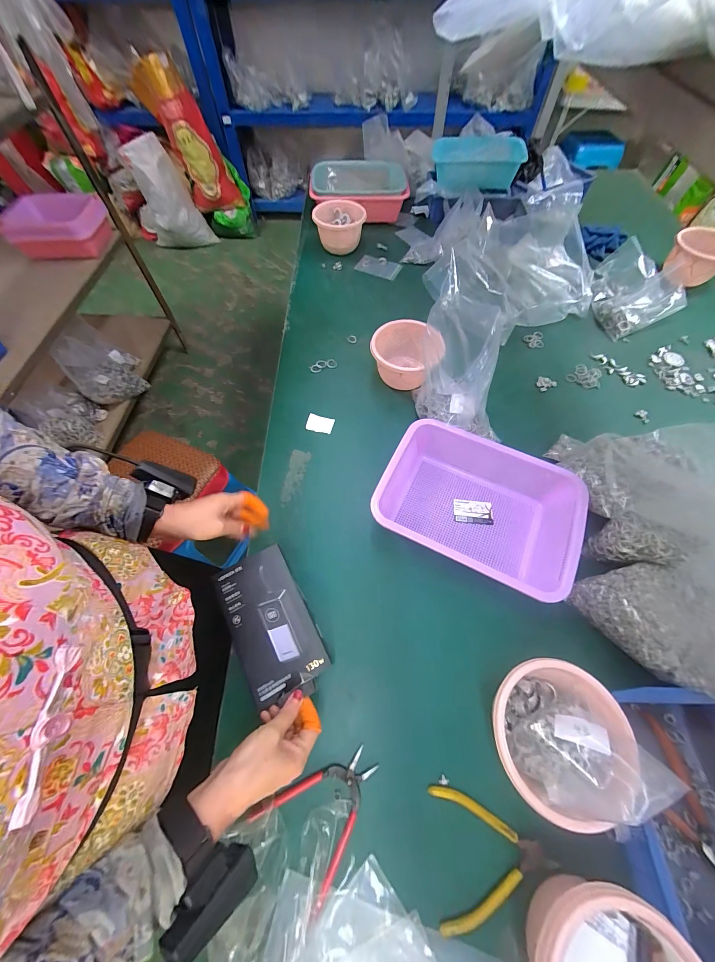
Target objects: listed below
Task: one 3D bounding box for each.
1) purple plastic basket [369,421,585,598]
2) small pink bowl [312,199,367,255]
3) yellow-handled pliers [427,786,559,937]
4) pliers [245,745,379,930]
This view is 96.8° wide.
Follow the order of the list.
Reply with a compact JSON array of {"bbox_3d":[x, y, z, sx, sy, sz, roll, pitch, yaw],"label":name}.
[{"bbox_3d":[0.196,0.041,0.532,0.299,0.084,0.221,25,66,13],"label":"purple plastic basket"},{"bbox_3d":[-0.051,-0.706,0.902,0.143,0.094,0.142,6,63,4],"label":"small pink bowl"},{"bbox_3d":[0.160,0.438,0.371,0.137,0.019,0.119,0,63,1],"label":"yellow-handled pliers"},{"bbox_3d":[-0.043,0.397,0.388,0.115,0.019,0.142,39,70,19],"label":"pliers"}]

